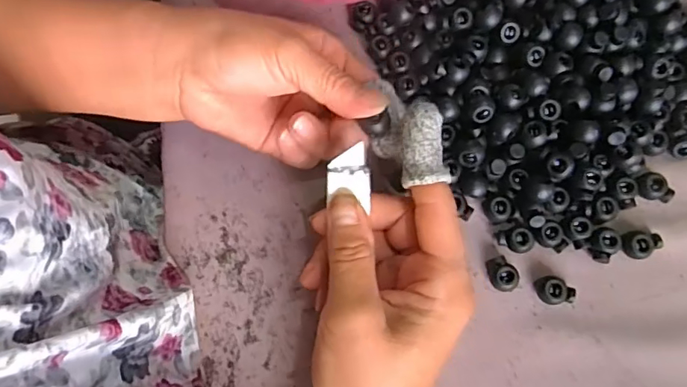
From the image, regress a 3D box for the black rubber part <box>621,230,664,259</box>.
[{"bbox_3d":[0.165,0.028,0.280,0.021,0.009,0.015,-8,76,2],"label":"black rubber part"}]

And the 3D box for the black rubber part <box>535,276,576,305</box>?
[{"bbox_3d":[0.117,0.053,0.278,0.019,0.010,0.015,-6,76,2],"label":"black rubber part"}]

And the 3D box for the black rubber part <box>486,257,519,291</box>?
[{"bbox_3d":[0.089,0.045,0.283,0.013,0.012,0.019,-19,76,-1],"label":"black rubber part"}]

